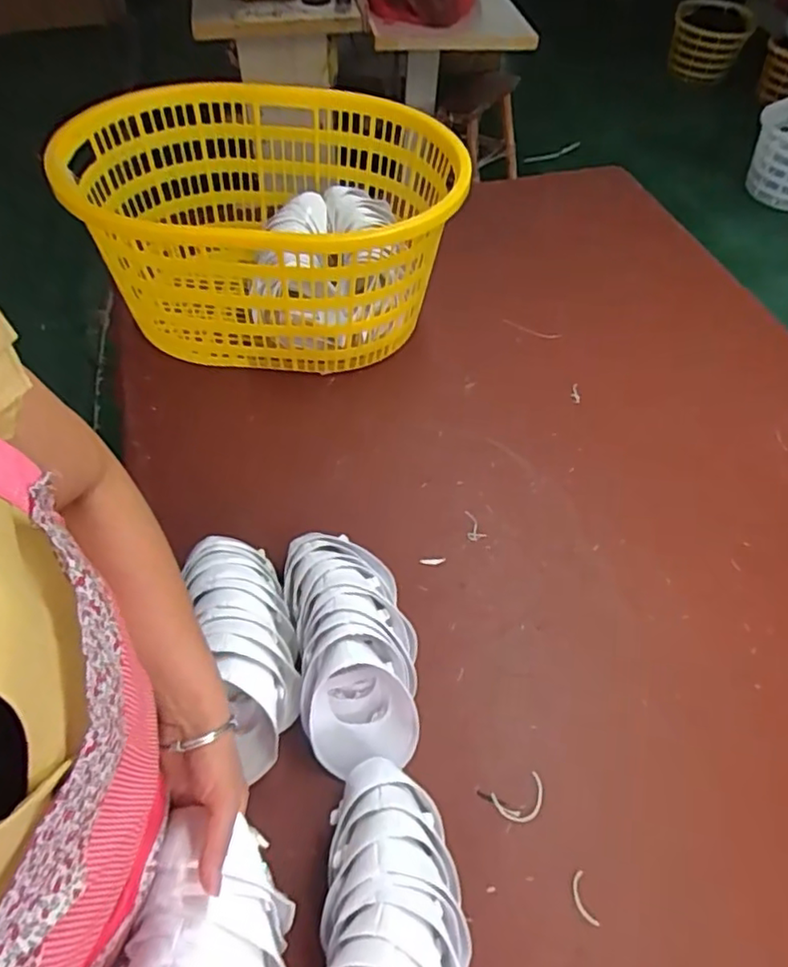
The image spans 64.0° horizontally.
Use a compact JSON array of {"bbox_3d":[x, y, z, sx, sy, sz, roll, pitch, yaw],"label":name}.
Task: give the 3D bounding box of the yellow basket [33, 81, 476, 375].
[{"bbox_3d":[-0.222,-0.441,1.094,0.623,0.283,0.460,7,53,2],"label":"yellow basket"}]

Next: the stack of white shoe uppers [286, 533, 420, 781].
[{"bbox_3d":[-0.052,0.177,0.744,0.135,0.108,0.291,-8,54,-8],"label":"stack of white shoe uppers"}]

